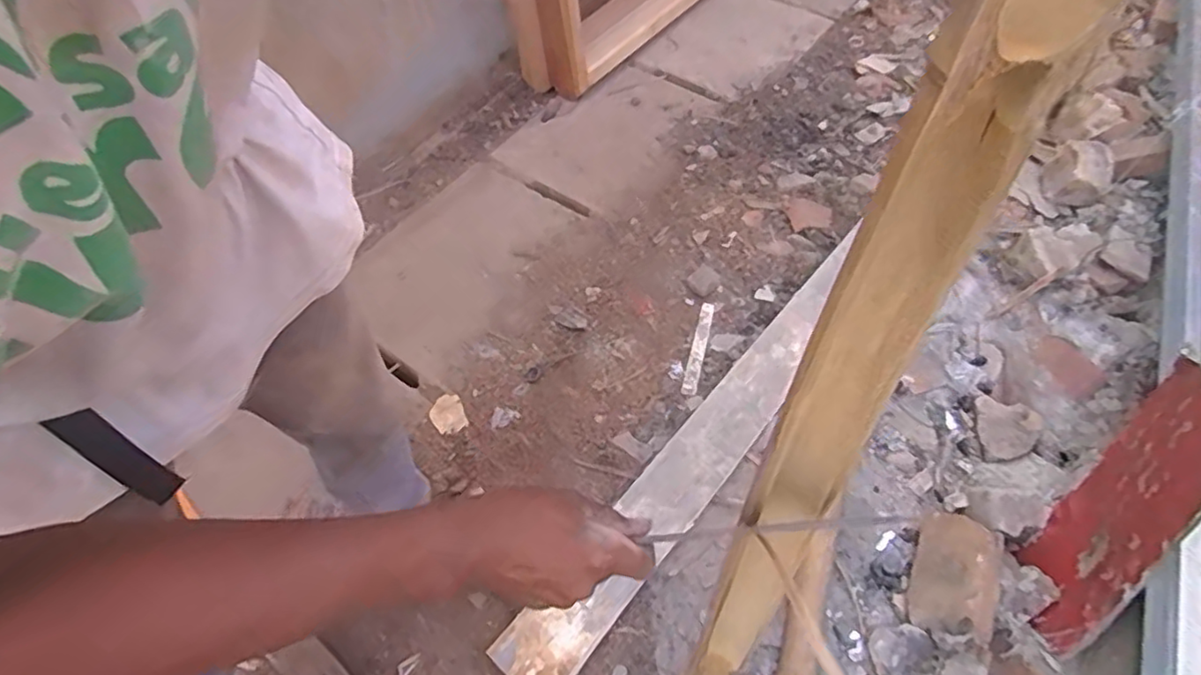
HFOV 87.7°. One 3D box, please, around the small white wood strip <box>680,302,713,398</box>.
[{"bbox_3d":[0.197,0.021,1.266,0.026,0.007,0.229,13,58,8],"label":"small white wood strip"}]

